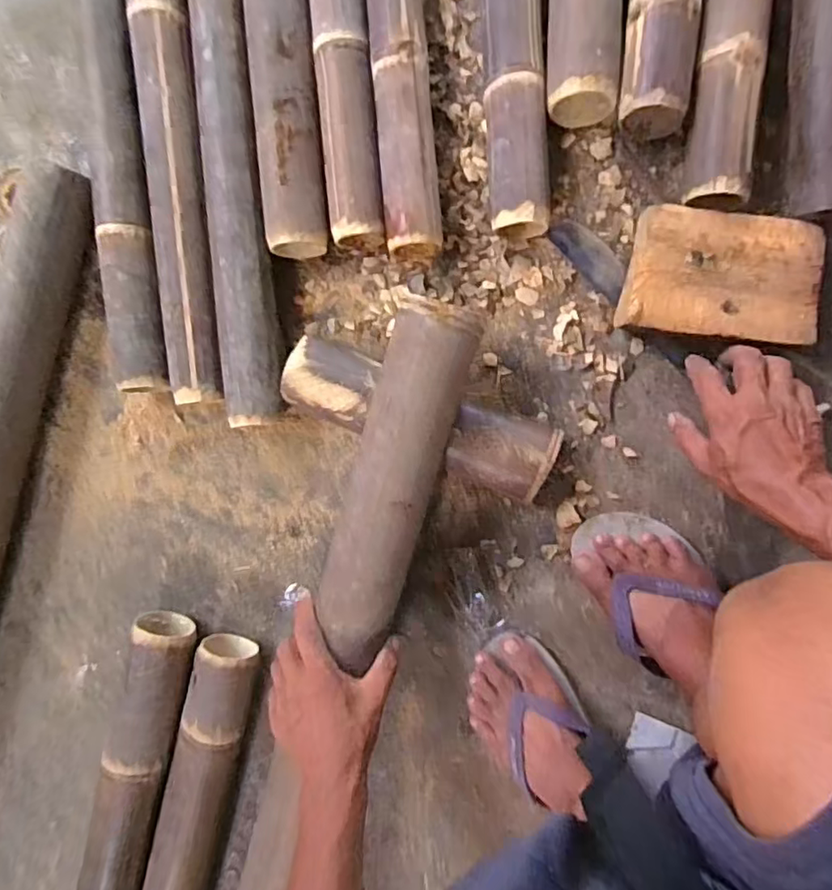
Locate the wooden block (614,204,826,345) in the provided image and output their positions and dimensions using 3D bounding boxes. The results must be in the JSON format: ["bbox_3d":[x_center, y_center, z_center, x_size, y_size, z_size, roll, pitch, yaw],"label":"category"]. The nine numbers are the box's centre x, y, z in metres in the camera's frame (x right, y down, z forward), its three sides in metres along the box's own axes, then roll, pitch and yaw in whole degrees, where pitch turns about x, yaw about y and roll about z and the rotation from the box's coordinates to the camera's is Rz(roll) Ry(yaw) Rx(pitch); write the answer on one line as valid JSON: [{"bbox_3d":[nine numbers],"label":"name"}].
[{"bbox_3d":[0.284,-0.158,0.552,0.166,0.051,0.113,10,93,6],"label":"wooden block"}]

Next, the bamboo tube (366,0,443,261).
[{"bbox_3d":[-0.021,-0.469,0.581,0.064,0.053,0.539,-5,93,8],"label":"bamboo tube"}]

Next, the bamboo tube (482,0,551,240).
[{"bbox_3d":[0.089,-0.476,0.565,0.059,0.062,0.531,-3,92,6],"label":"bamboo tube"}]

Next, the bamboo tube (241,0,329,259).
[{"bbox_3d":[-0.139,-0.443,0.593,0.068,0.061,0.482,-4,92,6],"label":"bamboo tube"}]

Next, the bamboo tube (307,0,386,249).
[{"bbox_3d":[-0.080,-0.475,0.588,0.059,0.056,0.531,-4,92,6],"label":"bamboo tube"}]

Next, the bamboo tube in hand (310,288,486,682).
[{"bbox_3d":[-0.020,0.035,0.564,0.079,0.083,0.332,16,97,3],"label":"bamboo tube in hand"}]

